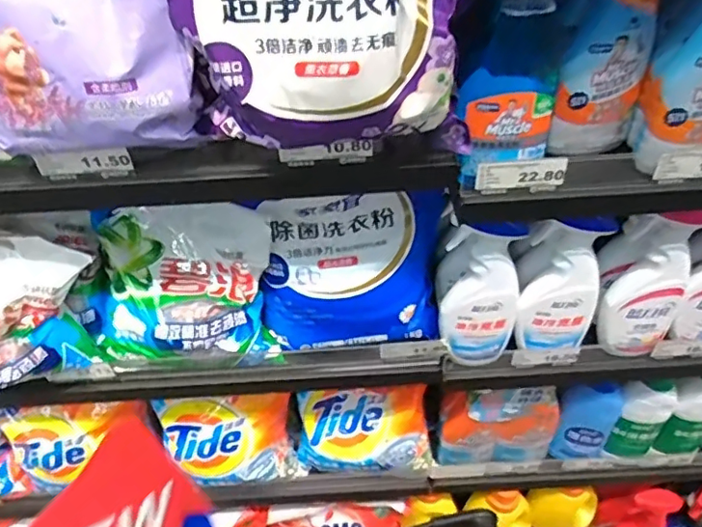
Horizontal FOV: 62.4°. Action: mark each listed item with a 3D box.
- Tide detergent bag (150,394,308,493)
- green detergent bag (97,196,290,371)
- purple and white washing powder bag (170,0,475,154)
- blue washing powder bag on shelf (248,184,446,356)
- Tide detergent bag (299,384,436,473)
[{"bbox_3d":[-0.197,0.289,0.945,0.214,0.188,0.086,-11,42,-8],"label":"Tide detergent bag"},{"bbox_3d":[-0.224,0.030,0.750,0.246,0.197,0.114,2,42,7],"label":"green detergent bag"},{"bbox_3d":[-0.019,-0.189,0.478,0.241,0.189,0.102,0,42,4],"label":"purple and white washing powder bag"},{"bbox_3d":[0.004,0.005,0.752,0.233,0.204,0.094,-5,42,-1],"label":"blue washing powder bag on shelf"},{"bbox_3d":[0.020,0.281,0.962,0.230,0.143,0.078,-3,42,1],"label":"Tide detergent bag"}]

